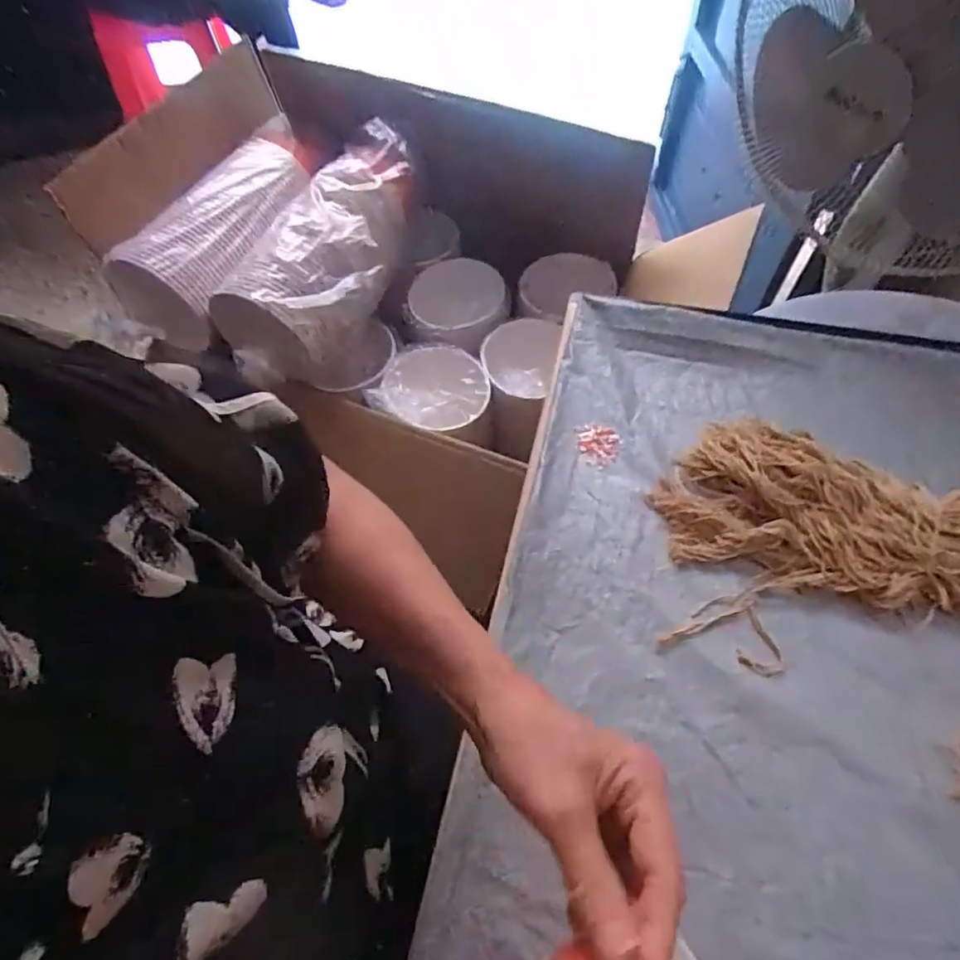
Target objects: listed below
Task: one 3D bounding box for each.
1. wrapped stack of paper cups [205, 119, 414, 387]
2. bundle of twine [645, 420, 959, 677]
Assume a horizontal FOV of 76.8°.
[{"bbox_3d":[-0.206,-0.338,0.899,0.141,0.153,0.391,30,65,17],"label":"wrapped stack of paper cups"},{"bbox_3d":[0.381,0.049,0.552,0.422,0.058,0.234,2,61,2],"label":"bundle of twine"}]

